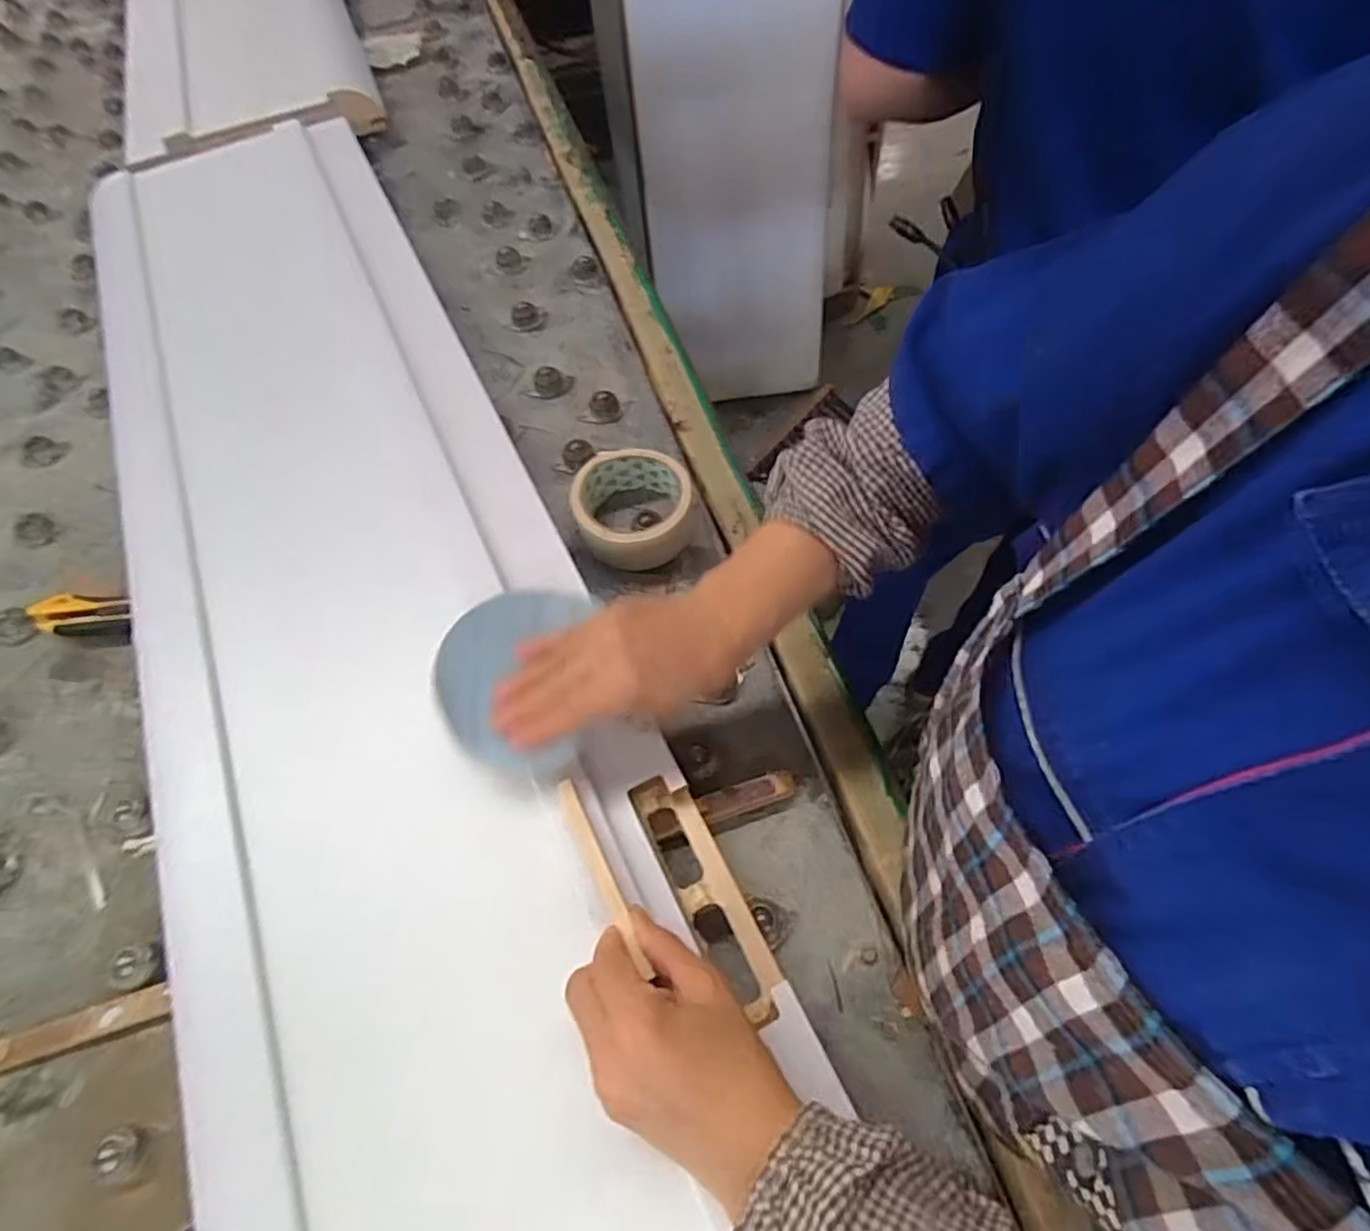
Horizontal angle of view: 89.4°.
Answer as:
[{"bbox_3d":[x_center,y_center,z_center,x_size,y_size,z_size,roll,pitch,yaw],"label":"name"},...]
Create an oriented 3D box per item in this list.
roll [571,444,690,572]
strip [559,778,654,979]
[{"bbox_3d":[-0.041,-0.084,0.552,0.090,0.047,0.086,-2,59,3],"label":"roll"},{"bbox_3d":[-0.045,0.136,0.375,0.008,0.008,0.106,-26,58,-11],"label":"strip"}]

